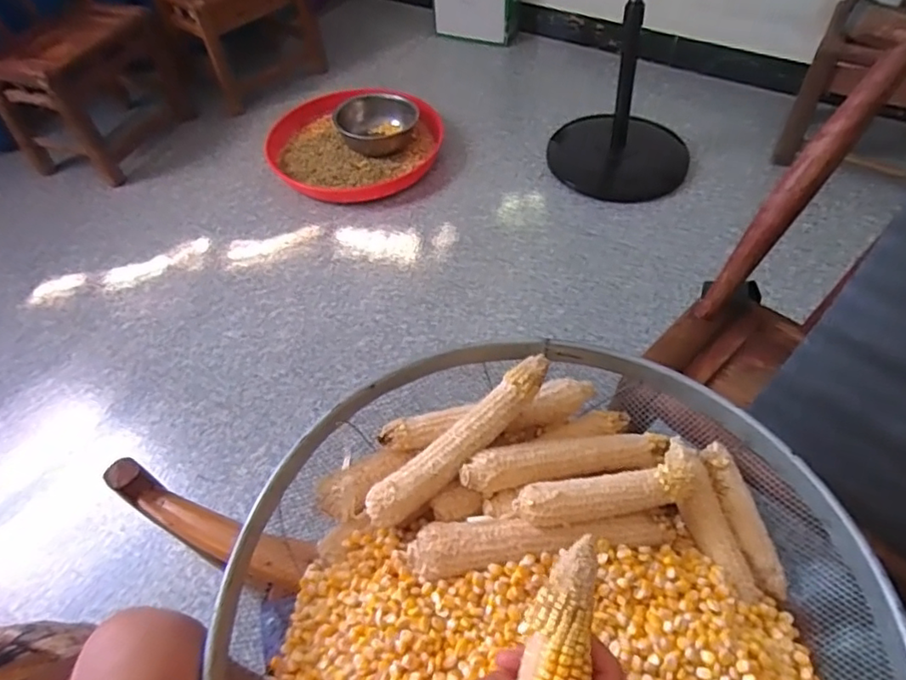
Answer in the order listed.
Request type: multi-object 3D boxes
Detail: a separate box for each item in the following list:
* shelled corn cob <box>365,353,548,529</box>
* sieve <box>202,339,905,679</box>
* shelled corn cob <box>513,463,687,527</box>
[{"bbox_3d":[0.011,0.094,0.529,0.203,0.043,0.038,-41,62,-9],"label":"shelled corn cob"},{"bbox_3d":[0.075,0.223,0.447,0.493,0.078,0.485,0,54,0],"label":"sieve"},{"bbox_3d":[0.123,0.133,0.488,0.139,0.029,0.033,-8,53,-4],"label":"shelled corn cob"}]

